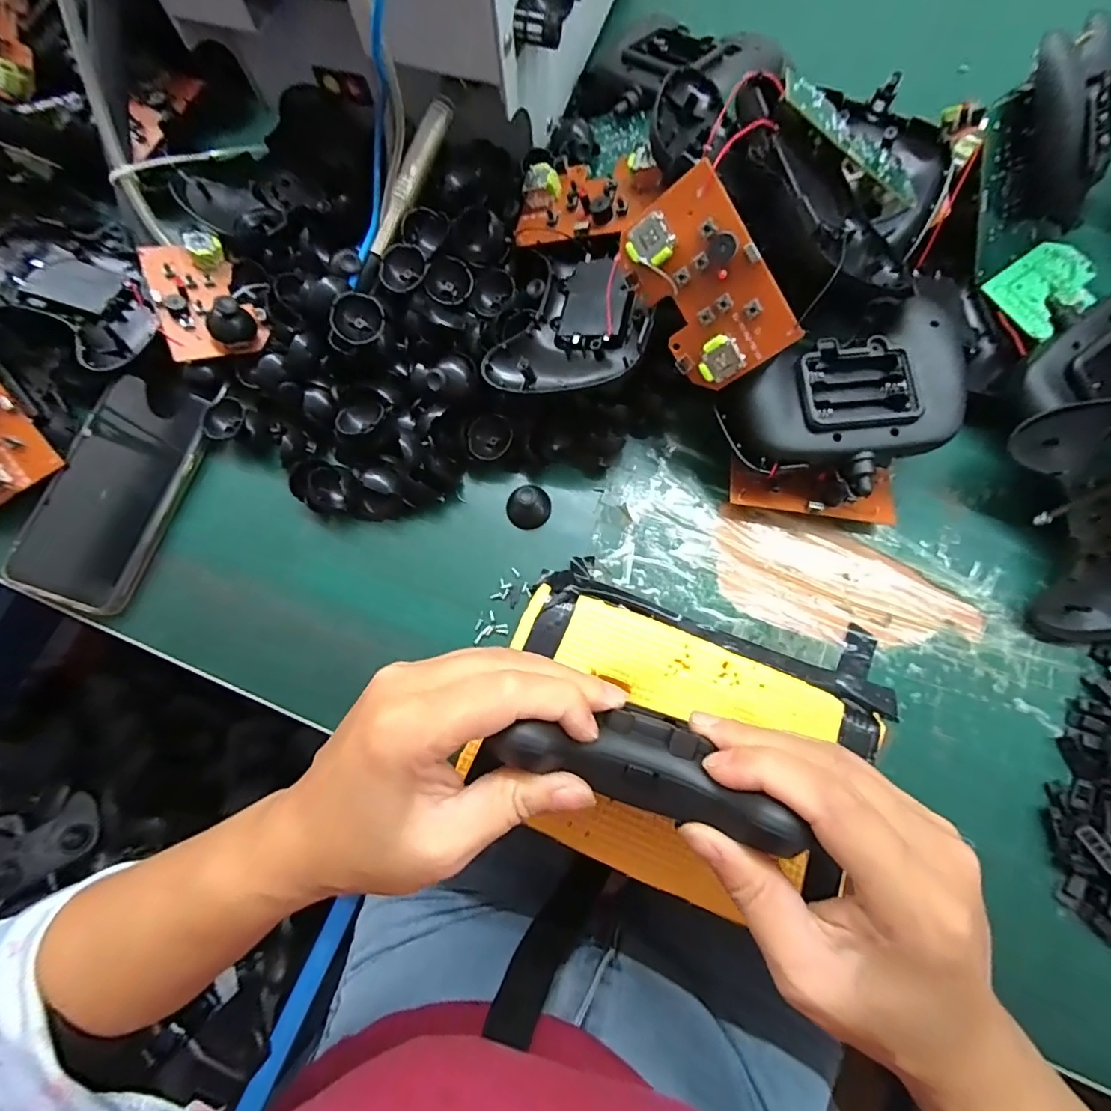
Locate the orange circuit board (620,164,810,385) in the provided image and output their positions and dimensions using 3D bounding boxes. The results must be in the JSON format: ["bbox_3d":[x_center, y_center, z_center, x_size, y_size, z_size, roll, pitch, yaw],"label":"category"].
[{"bbox_3d":[0.074,-0.130,0.259,0.055,0.013,0.089,-31,105,23],"label":"orange circuit board"}]

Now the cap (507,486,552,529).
[{"bbox_3d":[-0.015,-0.030,0.314,0.026,0.022,0.023,-12,74,-1],"label":"cap"}]

